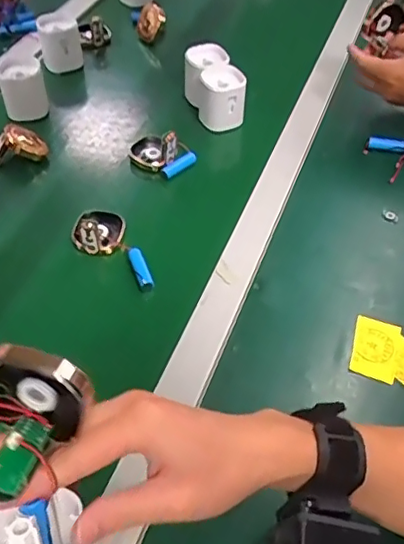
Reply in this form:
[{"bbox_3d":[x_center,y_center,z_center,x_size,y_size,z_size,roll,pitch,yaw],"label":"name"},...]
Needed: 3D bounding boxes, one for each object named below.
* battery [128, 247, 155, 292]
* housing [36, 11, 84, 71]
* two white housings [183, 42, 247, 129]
[{"bbox_3d":[-0.064,-0.004,0.590,0.016,0.011,0.055,-15,51,-12],"label":"battery"},{"bbox_3d":[-0.210,-0.339,0.843,0.061,0.065,0.054,-12,50,-9],"label":"housing"},{"bbox_3d":[0.018,-0.256,0.776,0.060,0.072,0.110,-16,51,-12],"label":"two white housings"}]

